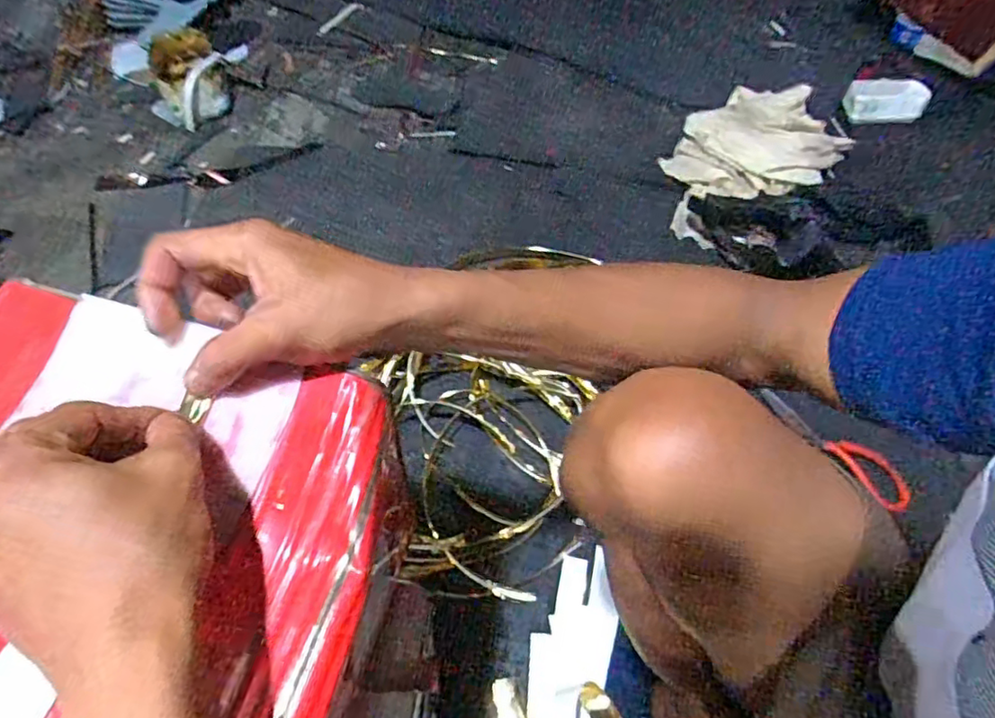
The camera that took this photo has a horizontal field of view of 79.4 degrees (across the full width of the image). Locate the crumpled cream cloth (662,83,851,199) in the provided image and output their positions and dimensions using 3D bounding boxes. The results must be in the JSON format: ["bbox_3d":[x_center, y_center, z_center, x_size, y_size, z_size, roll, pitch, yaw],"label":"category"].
[{"bbox_3d":[0.430,-0.355,1.001,0.249,0.086,0.216,-34,60,-23],"label":"crumpled cream cloth"}]

